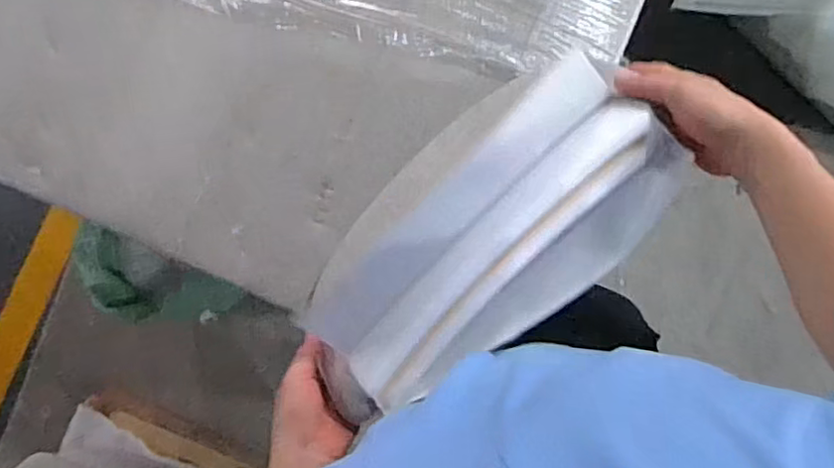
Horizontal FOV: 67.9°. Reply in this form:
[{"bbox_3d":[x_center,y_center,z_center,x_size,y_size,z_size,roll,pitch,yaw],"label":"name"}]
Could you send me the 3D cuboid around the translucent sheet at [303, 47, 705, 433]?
[{"bbox_3d":[0.057,0.004,0.583,0.380,0.041,0.190,-37,82,3],"label":"translucent sheet"}]

